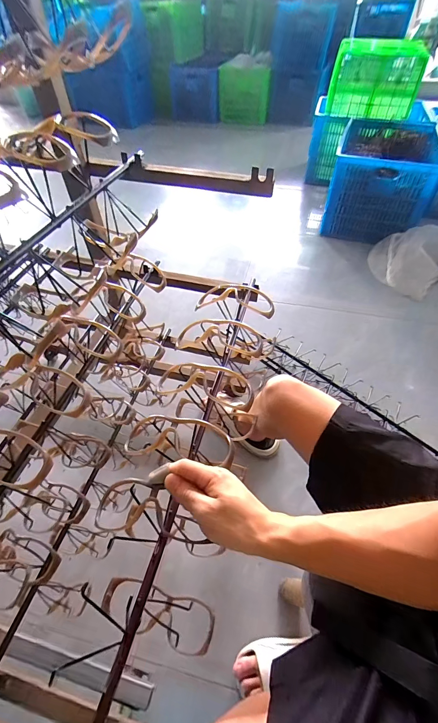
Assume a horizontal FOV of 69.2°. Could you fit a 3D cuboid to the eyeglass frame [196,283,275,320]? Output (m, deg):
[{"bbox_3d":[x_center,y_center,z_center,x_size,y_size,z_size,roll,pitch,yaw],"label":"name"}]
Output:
[{"bbox_3d":[0.026,-0.105,0.545,0.139,0.058,0.028,14,51,12],"label":"eyeglass frame"}]

